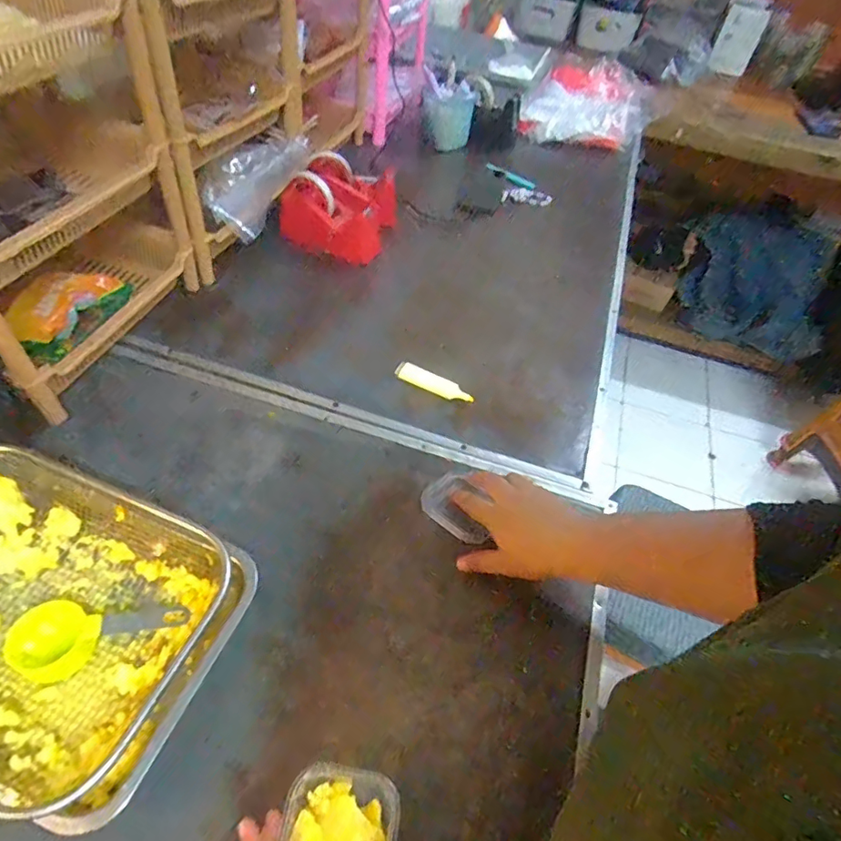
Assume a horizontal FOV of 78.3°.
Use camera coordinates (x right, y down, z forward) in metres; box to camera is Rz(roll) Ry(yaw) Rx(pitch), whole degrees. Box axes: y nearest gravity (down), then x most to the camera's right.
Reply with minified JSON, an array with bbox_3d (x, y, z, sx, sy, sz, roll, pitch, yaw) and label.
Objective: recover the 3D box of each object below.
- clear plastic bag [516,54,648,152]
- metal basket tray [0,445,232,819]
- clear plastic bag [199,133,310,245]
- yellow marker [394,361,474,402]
[{"bbox_3d":[0.427,-0.792,1.274,0.299,0.058,0.497,17,50,7],"label":"clear plastic bag"},{"bbox_3d":[-0.326,0.150,0.423,0.302,0.066,0.214,19,52,10],"label":"metal basket tray"},{"bbox_3d":[-0.250,-0.366,0.784,0.081,0.079,0.217,20,51,9],"label":"clear plastic bag"},{"bbox_3d":[0.018,-0.047,0.660,0.105,0.022,0.022,24,53,14],"label":"yellow marker"}]

